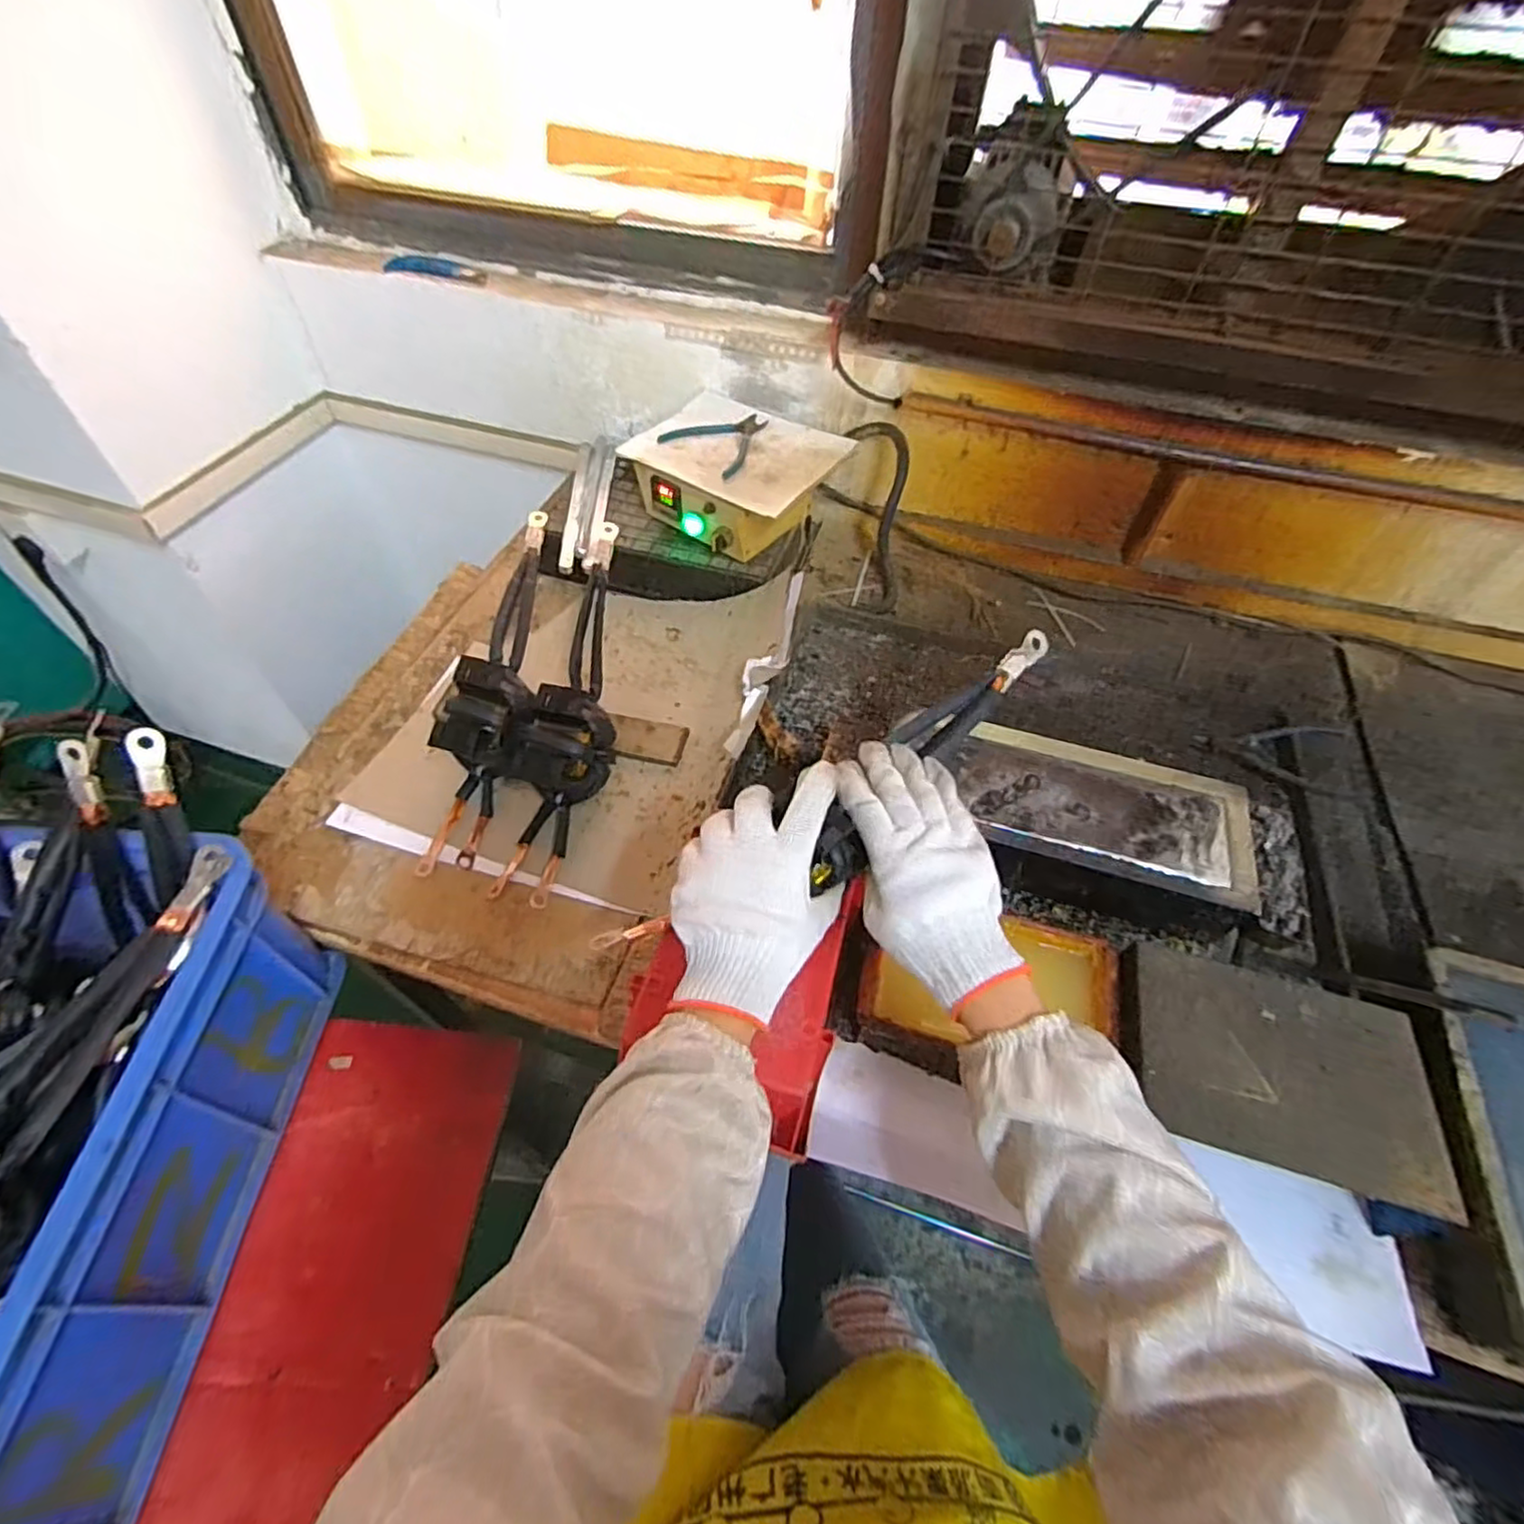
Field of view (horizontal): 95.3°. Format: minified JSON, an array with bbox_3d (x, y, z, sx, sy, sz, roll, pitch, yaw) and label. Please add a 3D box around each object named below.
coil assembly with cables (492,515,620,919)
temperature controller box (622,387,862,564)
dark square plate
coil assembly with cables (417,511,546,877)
[{"bbox_3d":[-0.203,-0.070,0.762,0.084,0.096,0.443,8,75,4],"label":"coil assembly with cables"},{"bbox_3d":[-0.035,-0.384,0.941,0.244,0.095,0.192,30,57,19],"label":"temperature controller box"},{"bbox_3d":[0.386,0.225,0.514,0.200,0.015,0.138,14,53,9],"label":"dark square plate"},{"bbox_3d":[-0.288,-0.096,0.765,0.081,0.088,0.440,7,74,4],"label":"coil assembly with cables"}]

